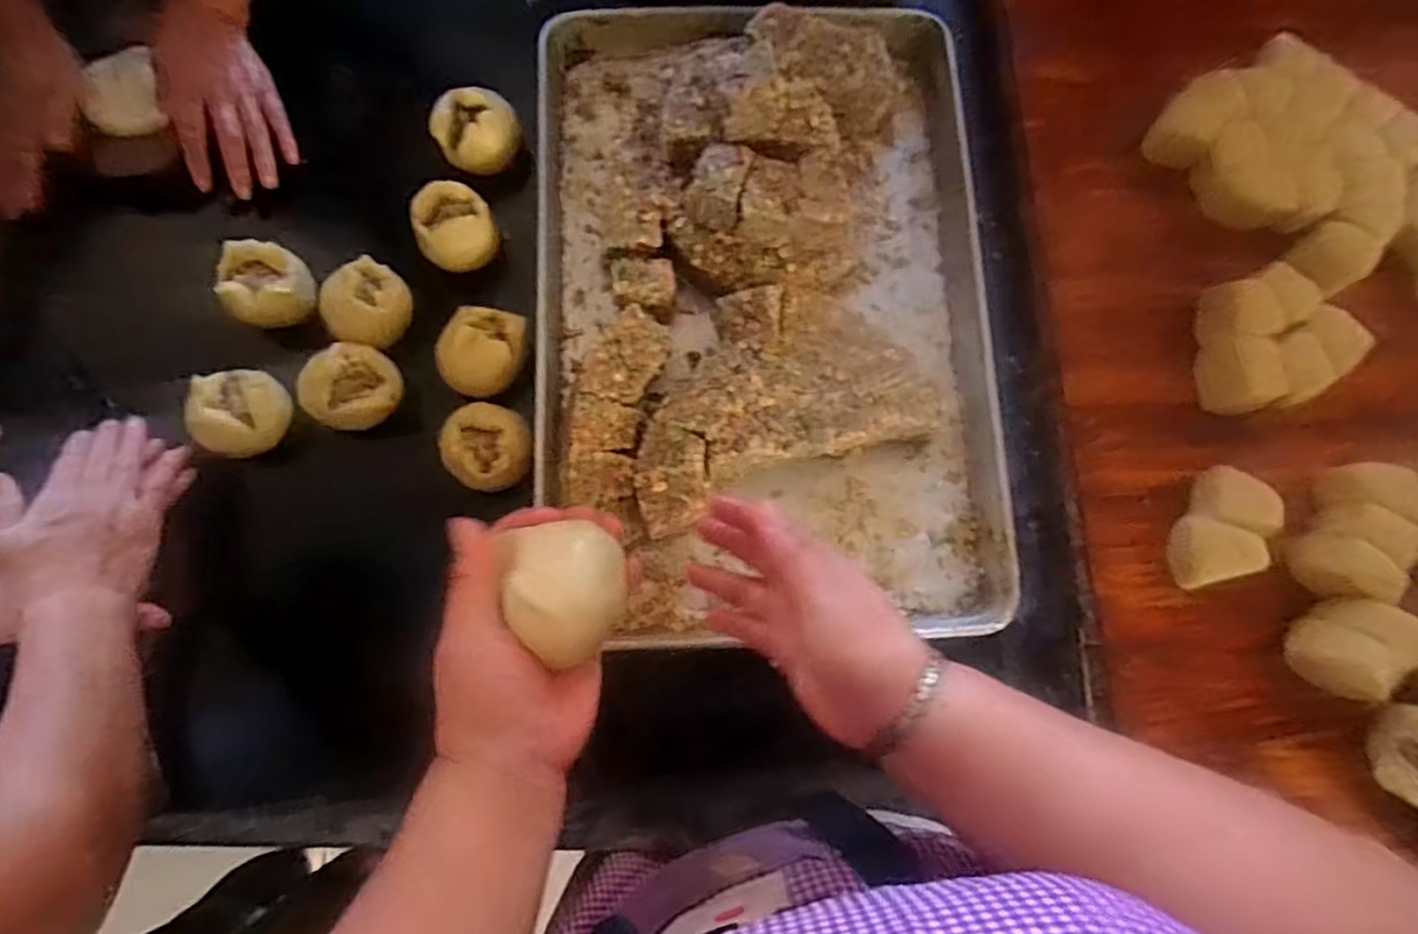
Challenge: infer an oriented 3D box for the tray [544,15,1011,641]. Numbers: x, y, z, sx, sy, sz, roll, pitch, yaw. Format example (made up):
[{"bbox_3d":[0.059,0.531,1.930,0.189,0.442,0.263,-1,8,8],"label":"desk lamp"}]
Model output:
[{"bbox_3d":[0.050,-0.156,0.608,0.401,0.138,0.599,-1,81,-3],"label":"tray"}]

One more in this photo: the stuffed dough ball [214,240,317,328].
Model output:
[{"bbox_3d":[-0.392,-0.162,0.610,0.071,0.047,0.068,-10,76,-5],"label":"stuffed dough ball"}]

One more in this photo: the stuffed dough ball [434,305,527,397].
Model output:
[{"bbox_3d":[-0.199,-0.104,0.613,0.065,0.044,0.081,29,76,5],"label":"stuffed dough ball"}]

